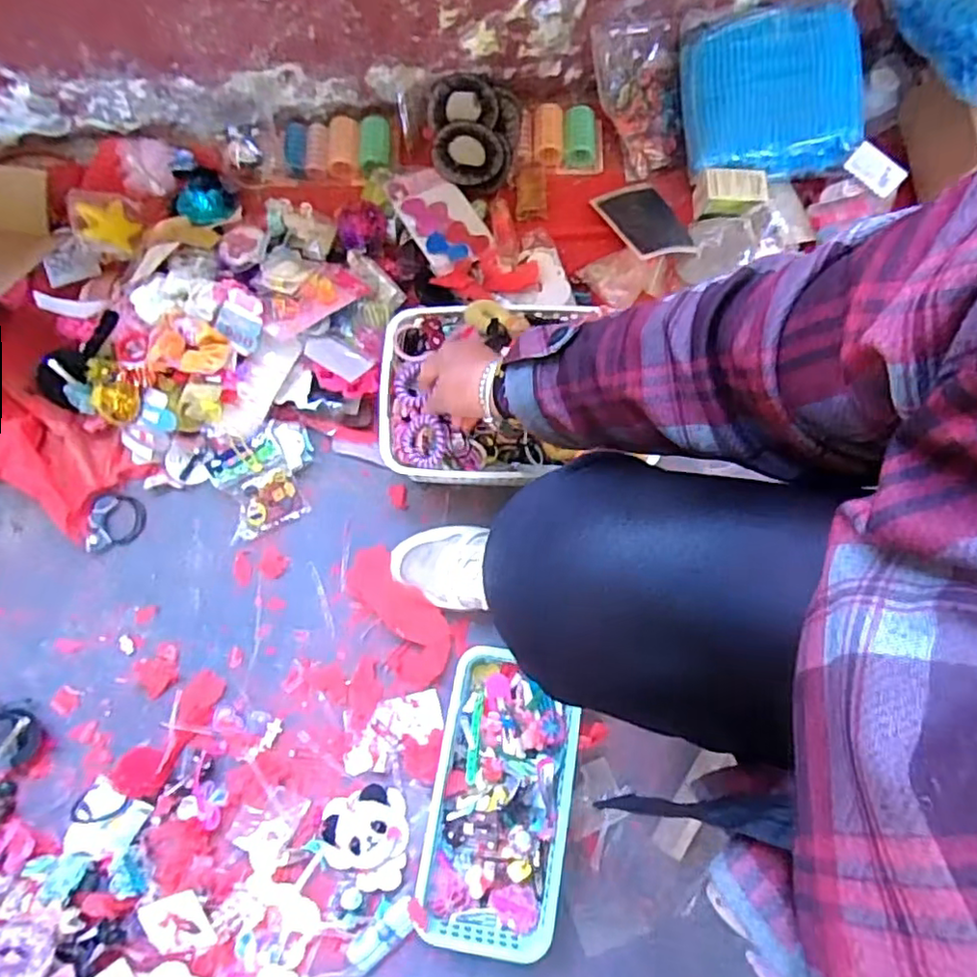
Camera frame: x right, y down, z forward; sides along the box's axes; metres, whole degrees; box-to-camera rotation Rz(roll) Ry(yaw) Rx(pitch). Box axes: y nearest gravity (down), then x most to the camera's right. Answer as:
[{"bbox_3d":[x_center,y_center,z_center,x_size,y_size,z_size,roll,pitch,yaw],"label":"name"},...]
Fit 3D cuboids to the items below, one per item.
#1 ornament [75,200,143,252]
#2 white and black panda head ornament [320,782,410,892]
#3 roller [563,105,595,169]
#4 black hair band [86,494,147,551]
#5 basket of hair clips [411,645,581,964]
[{"bbox_3d":[-0.462,-0.324,0.774,0.068,0.012,0.062,-6,85,-48],"label":"ornament"},{"bbox_3d":[-0.120,0.347,0.624,0.082,0.016,0.090,1,74,-2],"label":"white and black panda head ornament"},{"bbox_3d":[0.126,-0.481,0.865,0.046,0.045,0.073,1,74,-2],"label":"roller"},{"bbox_3d":[-0.419,0.039,0.715,0.055,0.011,0.063,5,76,-18],"label":"black hair band"},{"bbox_3d":[0.013,0.302,0.626,0.133,0.047,0.261,10,73,1],"label":"basket of hair clips"}]

